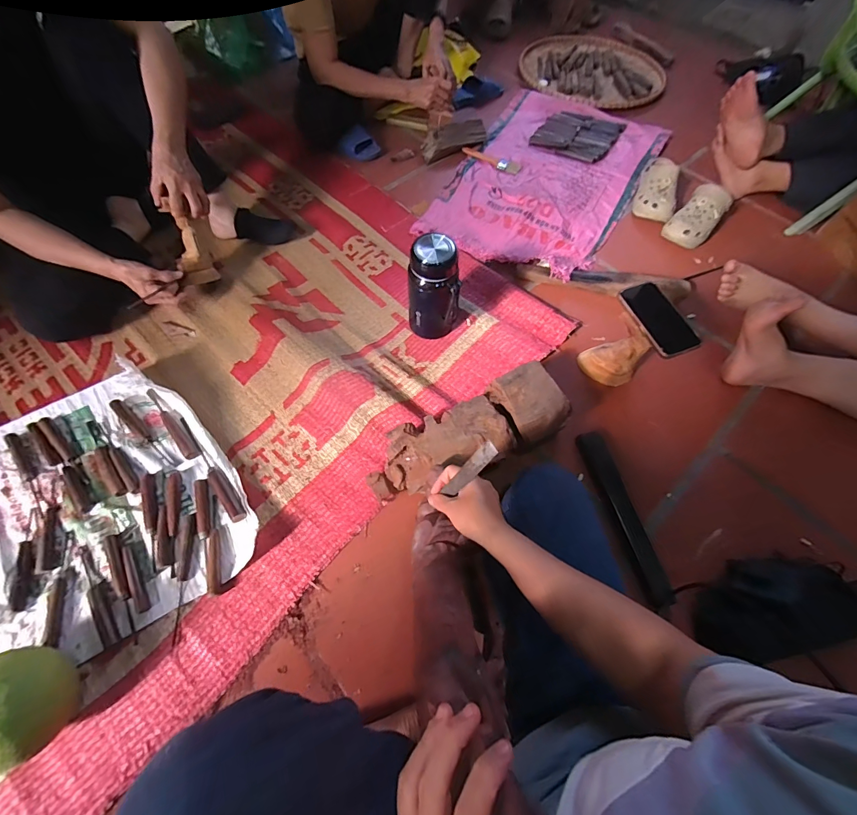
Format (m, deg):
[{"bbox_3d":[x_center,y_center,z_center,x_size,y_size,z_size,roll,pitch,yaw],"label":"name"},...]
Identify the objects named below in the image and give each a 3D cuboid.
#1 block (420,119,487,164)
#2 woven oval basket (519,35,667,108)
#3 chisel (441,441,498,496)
[{"bbox_3d":[0.074,-0.779,1.126,0.193,0.059,0.064,-22,67,-12],"label":"block"},{"bbox_3d":[0.571,-1.194,1.364,0.489,0.059,0.473,-3,63,-3],"label":"woven oval basket"},{"bbox_3d":[0.053,0.079,0.491,0.009,0.106,0.021,-25,67,-44],"label":"chisel"}]

